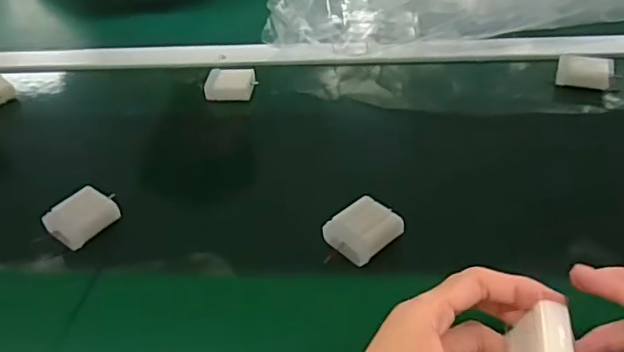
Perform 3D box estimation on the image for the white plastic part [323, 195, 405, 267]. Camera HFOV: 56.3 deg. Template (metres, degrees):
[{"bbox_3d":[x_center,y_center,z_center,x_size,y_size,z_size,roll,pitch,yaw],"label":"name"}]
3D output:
[{"bbox_3d":[0.039,0.039,0.439,0.048,0.019,0.041,-31,46,-27],"label":"white plastic part"}]

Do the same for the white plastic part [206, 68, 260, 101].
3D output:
[{"bbox_3d":[-0.087,-0.098,0.620,0.050,0.019,0.036,0,40,6],"label":"white plastic part"}]

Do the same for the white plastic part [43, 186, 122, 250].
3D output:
[{"bbox_3d":[-0.187,0.032,0.475,0.044,0.019,0.050,29,51,34],"label":"white plastic part"}]

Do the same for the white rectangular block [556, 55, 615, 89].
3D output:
[{"bbox_3d":[0.274,-0.105,0.588,0.053,0.023,0.030,20,46,27],"label":"white rectangular block"}]

